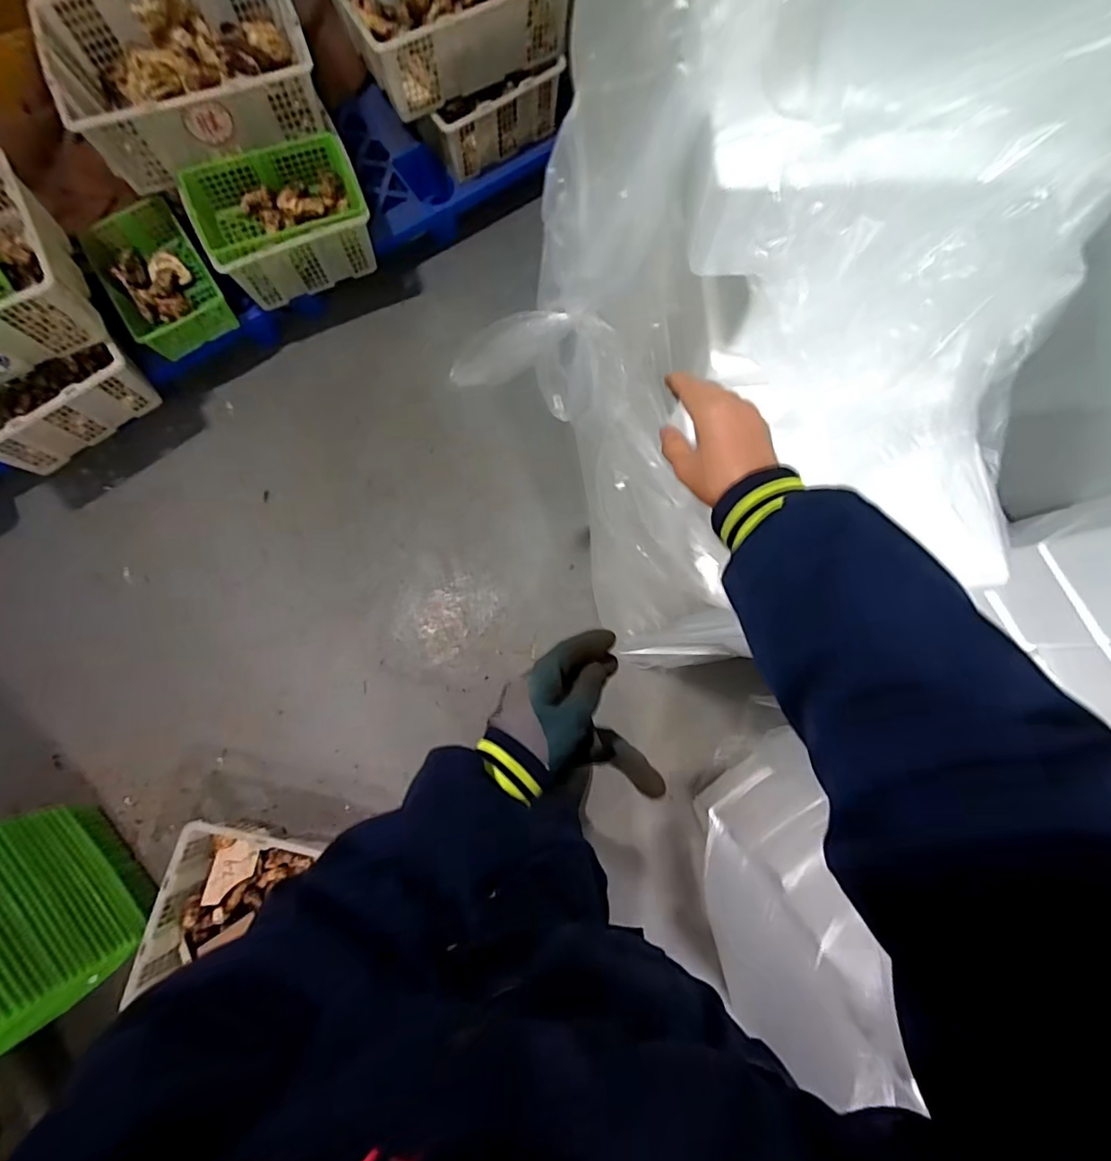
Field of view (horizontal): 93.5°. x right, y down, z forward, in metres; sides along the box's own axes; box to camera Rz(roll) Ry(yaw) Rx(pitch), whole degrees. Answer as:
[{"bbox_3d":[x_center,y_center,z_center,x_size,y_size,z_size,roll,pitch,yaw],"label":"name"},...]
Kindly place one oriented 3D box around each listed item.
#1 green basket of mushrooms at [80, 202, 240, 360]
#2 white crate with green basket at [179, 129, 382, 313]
[{"bbox_3d":[-0.949,-0.720,1.257,0.210,0.105,0.336,-31,80,-7],"label":"green basket of mushrooms"},{"bbox_3d":[-0.612,-0.818,1.201,0.354,0.175,0.213,-22,79,-5],"label":"white crate with green basket"}]

